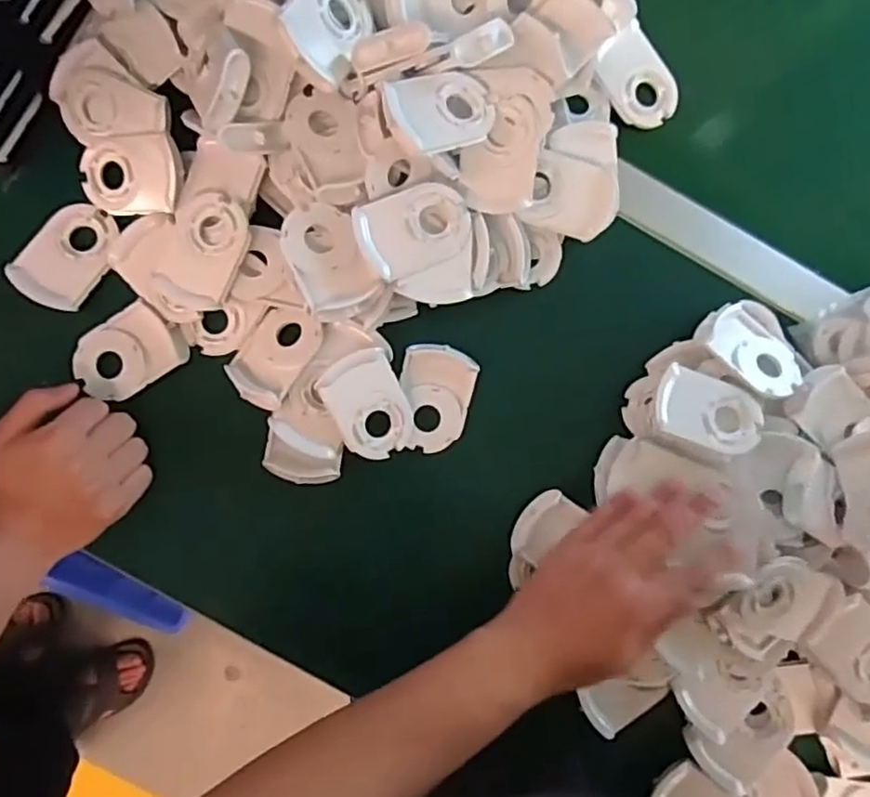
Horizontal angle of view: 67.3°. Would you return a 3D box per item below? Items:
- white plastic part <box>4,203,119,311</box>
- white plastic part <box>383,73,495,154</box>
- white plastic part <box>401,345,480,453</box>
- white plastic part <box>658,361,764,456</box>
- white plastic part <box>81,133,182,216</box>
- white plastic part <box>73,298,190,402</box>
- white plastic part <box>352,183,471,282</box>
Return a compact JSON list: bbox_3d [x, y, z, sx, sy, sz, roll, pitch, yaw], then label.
[{"bbox_3d":[-0.286,-0.113,0.504,0.063,0.016,0.081,30,86,-2],"label":"white plastic part"},{"bbox_3d":[0.006,-0.203,0.466,0.081,0.012,0.053,-20,89,-26],"label":"white plastic part"},{"bbox_3d":[0.000,0.000,0.524,0.056,0.008,0.082,11,87,-4],"label":"white plastic part"},{"bbox_3d":[0.211,0.010,0.504,0.078,0.022,0.054,21,87,-3],"label":"white plastic part"},{"bbox_3d":[-0.234,-0.170,0.505,0.077,0.026,0.054,0,88,-4],"label":"white plastic part"},{"bbox_3d":[-0.239,-0.035,0.508,0.081,0.016,0.058,-31,90,-4],"label":"white plastic part"},{"bbox_3d":[-0.014,-0.123,0.467,0.079,0.012,0.057,-24,90,-4],"label":"white plastic part"}]

